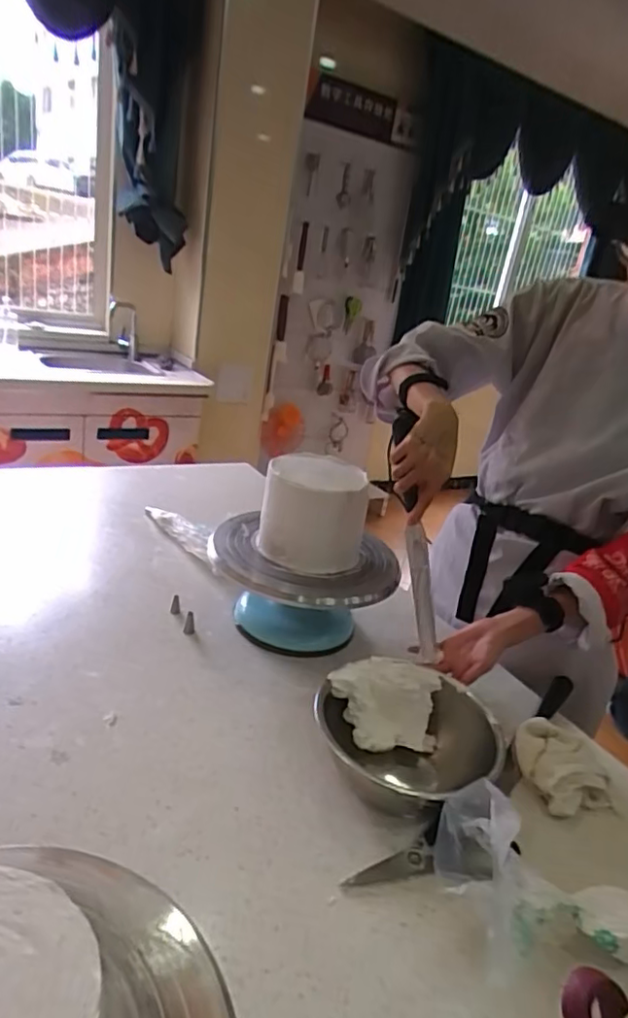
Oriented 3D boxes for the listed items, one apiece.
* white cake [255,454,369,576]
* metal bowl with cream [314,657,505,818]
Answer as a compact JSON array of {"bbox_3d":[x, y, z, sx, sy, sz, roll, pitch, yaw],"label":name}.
[{"bbox_3d":[-0.001,0.005,0.881,0.145,0.129,0.135,10,22,0],"label":"white cake"},{"bbox_3d":[0.111,0.276,0.699,0.192,0.115,0.207,-12,31,-42],"label":"metal bowl with cream"}]

